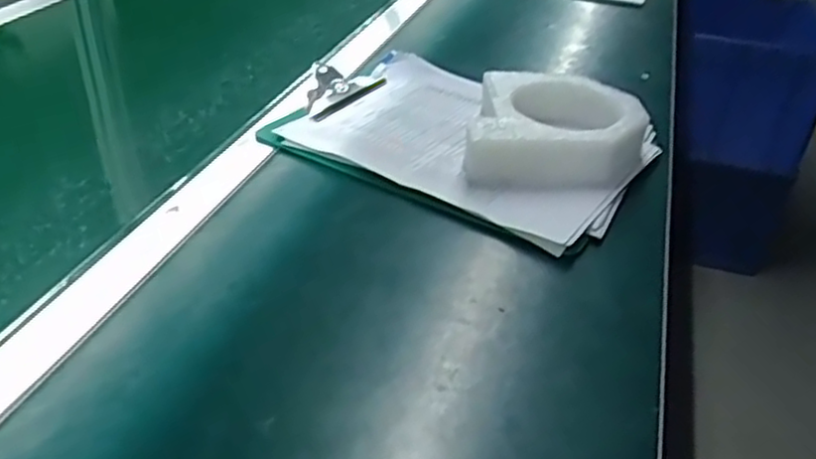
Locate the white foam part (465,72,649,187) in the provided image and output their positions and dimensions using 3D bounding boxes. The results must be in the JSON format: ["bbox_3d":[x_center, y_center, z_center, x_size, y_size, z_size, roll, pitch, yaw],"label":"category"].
[{"bbox_3d":[0.135,-0.084,0.644,0.153,0.051,0.167,10,36,9],"label":"white foam part"}]

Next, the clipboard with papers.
[{"bbox_3d":[0.048,-0.089,0.671,0.326,0.022,0.227,22,39,23],"label":"clipboard with papers"}]

